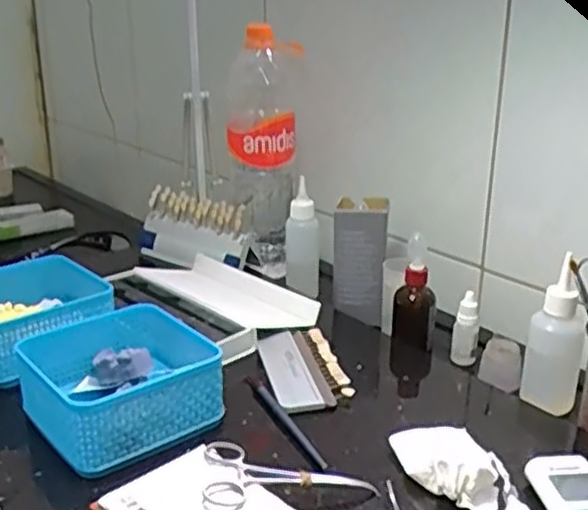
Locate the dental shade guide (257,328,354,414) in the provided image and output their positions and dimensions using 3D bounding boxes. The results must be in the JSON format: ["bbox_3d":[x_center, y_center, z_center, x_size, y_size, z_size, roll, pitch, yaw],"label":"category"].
[{"bbox_3d":[0.009,0.104,0.669,0.066,0.011,0.131,-5,21,-13],"label":"dental shade guide"}]

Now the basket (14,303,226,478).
[{"bbox_3d":[-0.148,0.100,0.596,0.137,0.049,0.146,-15,25,-36],"label":"basket"}]

